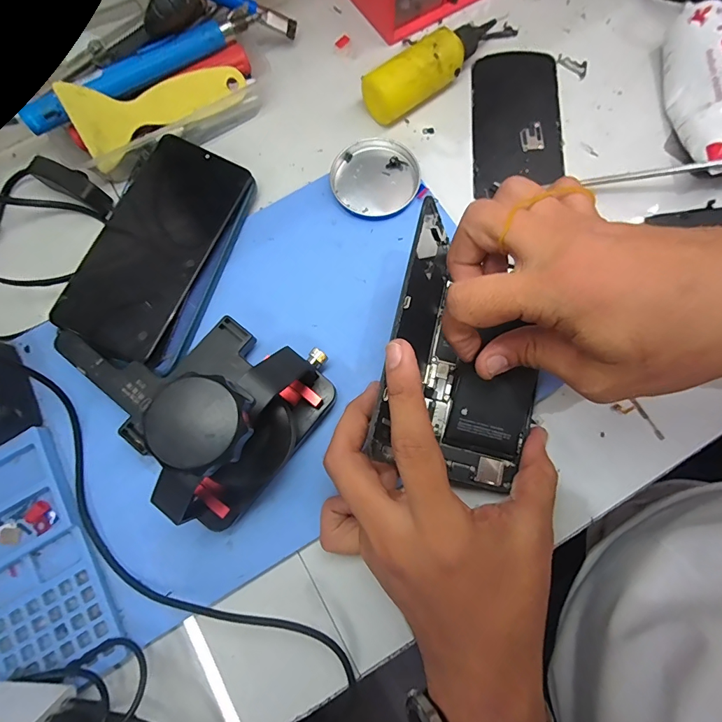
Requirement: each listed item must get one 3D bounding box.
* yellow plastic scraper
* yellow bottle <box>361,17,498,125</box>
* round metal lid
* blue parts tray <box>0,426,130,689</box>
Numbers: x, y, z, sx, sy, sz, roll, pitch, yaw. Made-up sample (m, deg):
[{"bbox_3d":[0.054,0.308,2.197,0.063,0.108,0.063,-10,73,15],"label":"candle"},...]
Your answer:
[{"bbox_3d":[-0.146,-0.184,0.308,0.122,0.051,0.009,-20,38,-14],"label":"yellow plastic scraper"},{"bbox_3d":[0.057,-0.232,0.323,0.122,0.037,0.033,-38,77,-8],"label":"yellow bottle"},{"bbox_3d":[0.010,-0.137,0.310,0.065,0.015,0.062,-1,75,2],"label":"round metal lid"},{"bbox_3d":[-0.202,0.122,0.247,0.073,0.011,0.149,-28,76,-5],"label":"blue parts tray"}]

